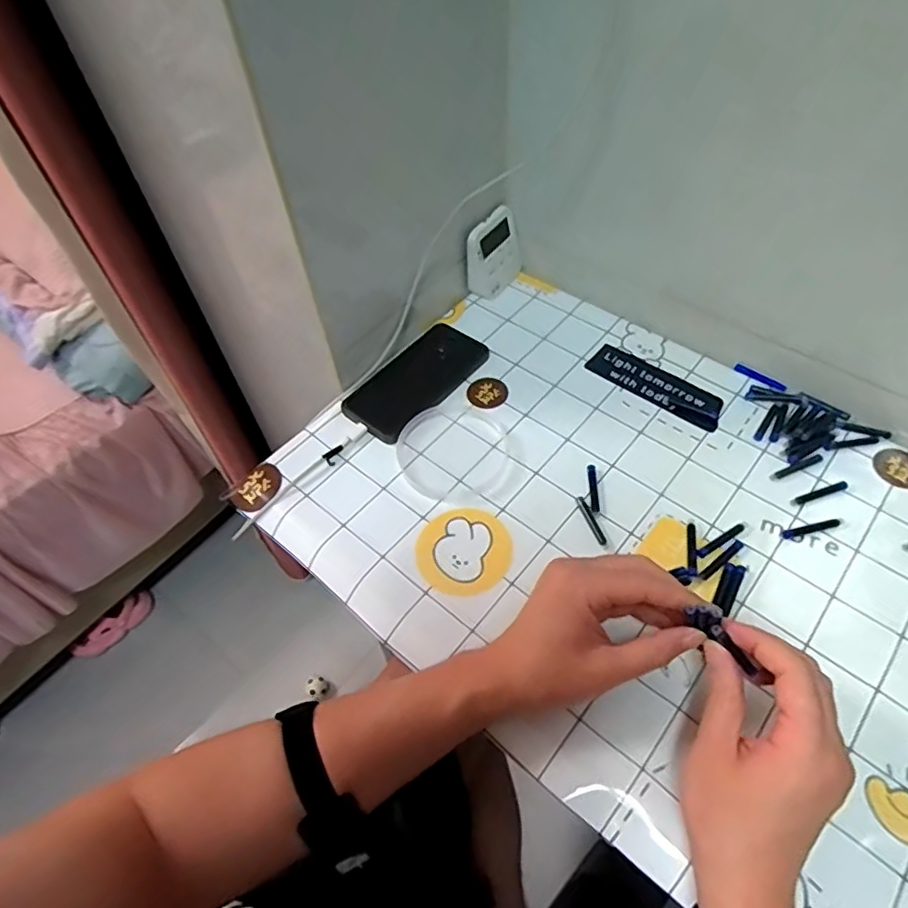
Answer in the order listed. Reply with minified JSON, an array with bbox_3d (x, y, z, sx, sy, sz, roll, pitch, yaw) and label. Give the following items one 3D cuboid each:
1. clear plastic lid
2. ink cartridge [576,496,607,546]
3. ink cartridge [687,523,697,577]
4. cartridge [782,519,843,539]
[{"bbox_3d":[0.000,-0.004,0.550,0.099,0.007,0.104,-2,54,2],"label":"clear plastic lid"},{"bbox_3d":[0.114,0.055,0.494,0.008,0.004,0.047,-16,55,-8],"label":"ink cartridge"},{"bbox_3d":[0.190,0.076,0.480,0.007,0.004,0.048,8,55,10],"label":"ink cartridge"},{"bbox_3d":[0.290,0.060,0.484,0.049,0.004,0.009,-11,54,-4],"label":"cartridge"}]

